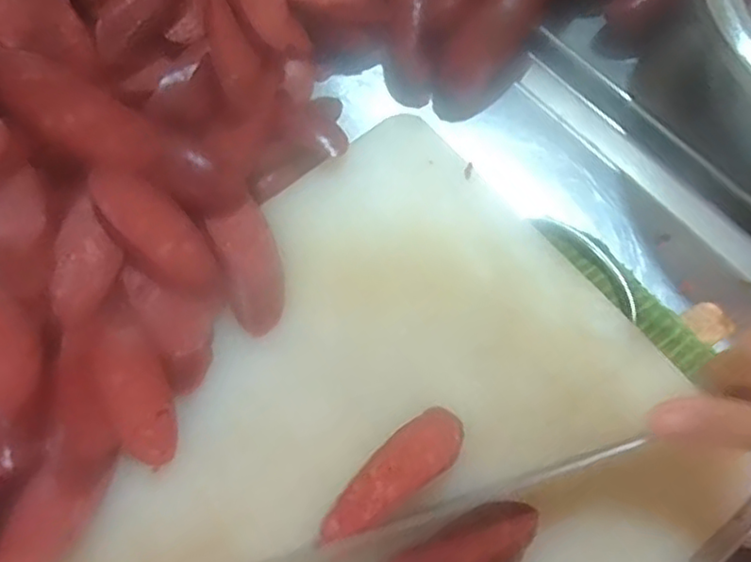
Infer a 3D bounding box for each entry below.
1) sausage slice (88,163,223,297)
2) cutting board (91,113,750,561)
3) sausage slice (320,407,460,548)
[{"bbox_3d":[-0.118,-0.028,0.361,0.033,0.014,0.088,-44,102,-14],"label":"sausage slice"},{"bbox_3d":[-0.056,0.121,0.328,0.432,0.020,0.283,-38,72,-12],"label":"cutting board"},{"bbox_3d":[0.008,0.095,0.321,0.084,0.005,0.036,-43,39,-16],"label":"sausage slice"}]

